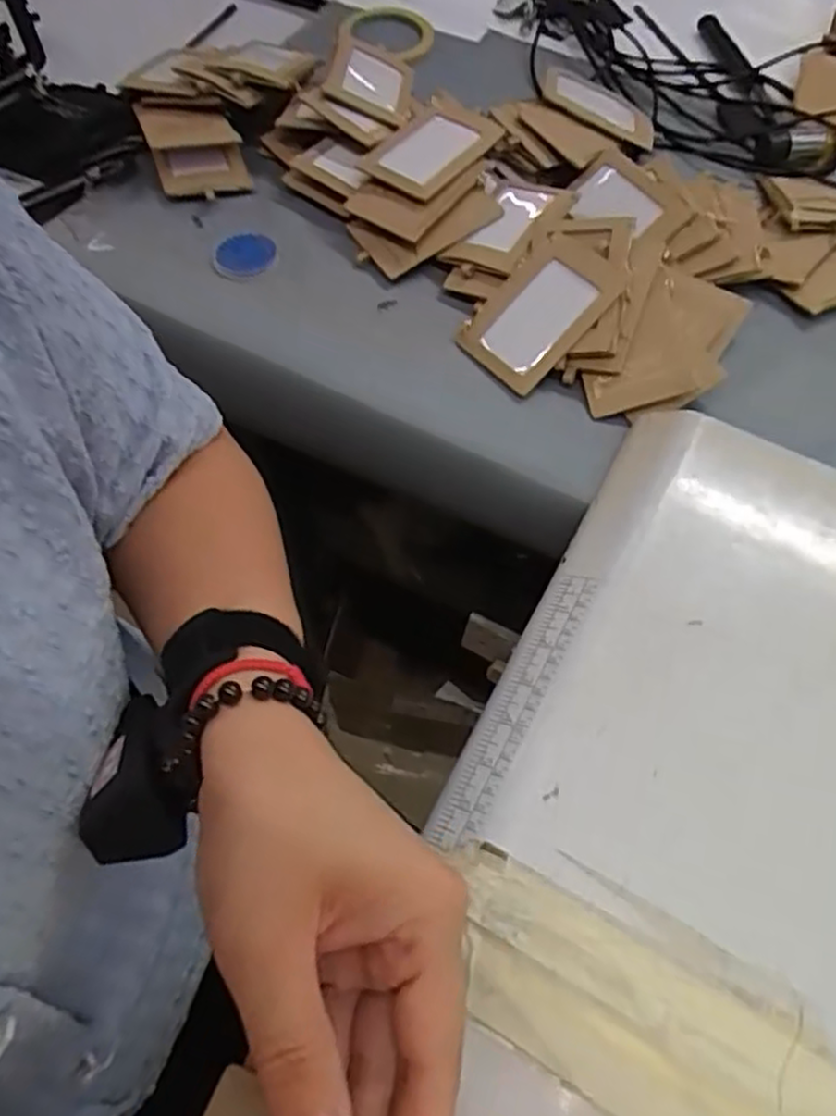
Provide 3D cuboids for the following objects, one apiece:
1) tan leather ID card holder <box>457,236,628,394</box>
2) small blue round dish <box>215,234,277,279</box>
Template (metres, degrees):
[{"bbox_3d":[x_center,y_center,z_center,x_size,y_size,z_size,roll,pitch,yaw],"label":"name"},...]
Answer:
[{"bbox_3d":[0.087,-0.183,0.534,0.107,0.008,0.082,-47,63,8],"label":"tan leather ID card holder"},{"bbox_3d":[-0.140,-0.245,0.584,0.045,0.006,0.049,1,62,-1],"label":"small blue round dish"}]

